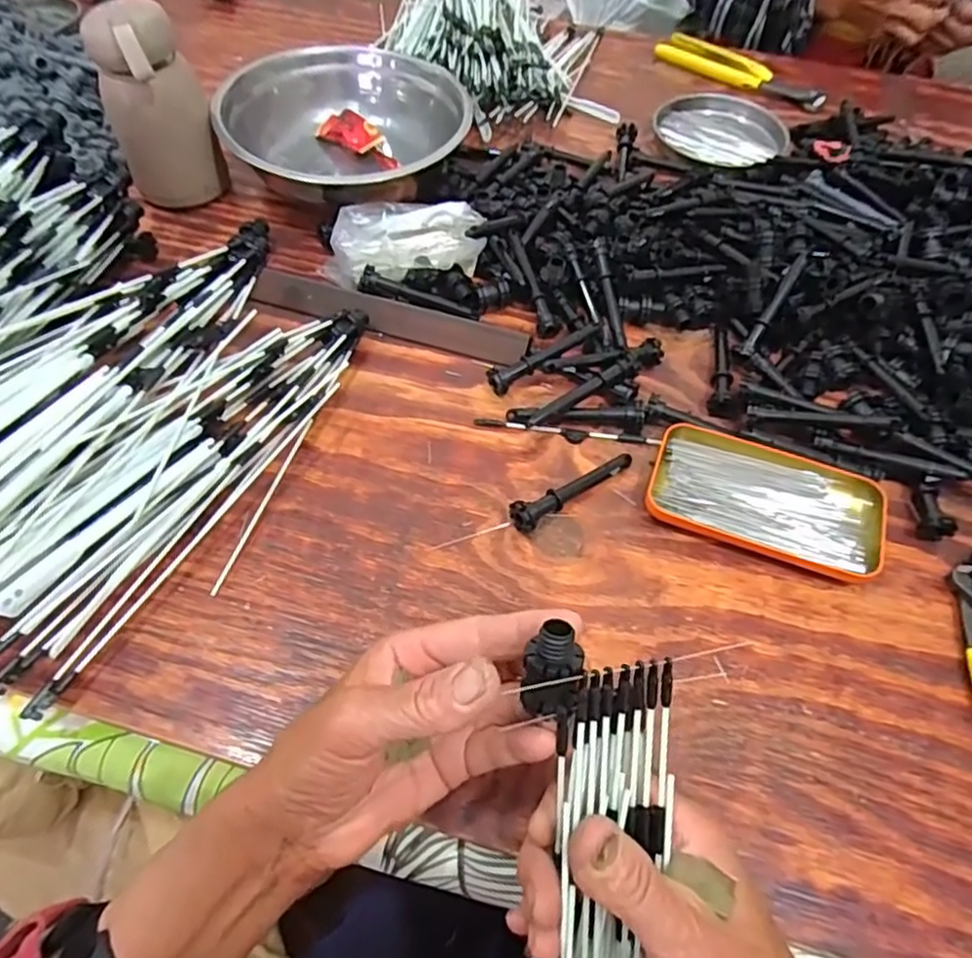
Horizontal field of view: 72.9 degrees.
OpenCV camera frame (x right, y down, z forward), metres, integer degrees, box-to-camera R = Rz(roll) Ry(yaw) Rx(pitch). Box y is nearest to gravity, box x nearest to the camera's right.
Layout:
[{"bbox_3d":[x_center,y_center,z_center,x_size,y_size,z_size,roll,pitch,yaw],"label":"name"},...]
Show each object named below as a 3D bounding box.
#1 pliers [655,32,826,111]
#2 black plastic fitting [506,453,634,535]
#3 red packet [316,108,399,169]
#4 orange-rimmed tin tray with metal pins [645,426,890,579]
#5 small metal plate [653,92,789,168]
[{"bbox_3d":[0.300,-0.476,0.772,0.203,0.021,0.056,37,62,20],"label":"pliers"},{"bbox_3d":[0.057,0.005,0.427,0.095,0.018,0.019,-31,62,-22],"label":"black plastic fitting"},{"bbox_3d":[-0.124,-0.330,0.642,0.080,0.029,0.038,29,57,-2],"label":"red packet"},{"bbox_3d":[0.179,0.013,0.425,0.140,0.021,0.075,18,56,9],"label":"orange-rimmed tin tray with metal pins"},{"bbox_3d":[0.242,-0.359,0.683,0.128,0.023,0.114,33,60,19],"label":"small metal plate"}]

